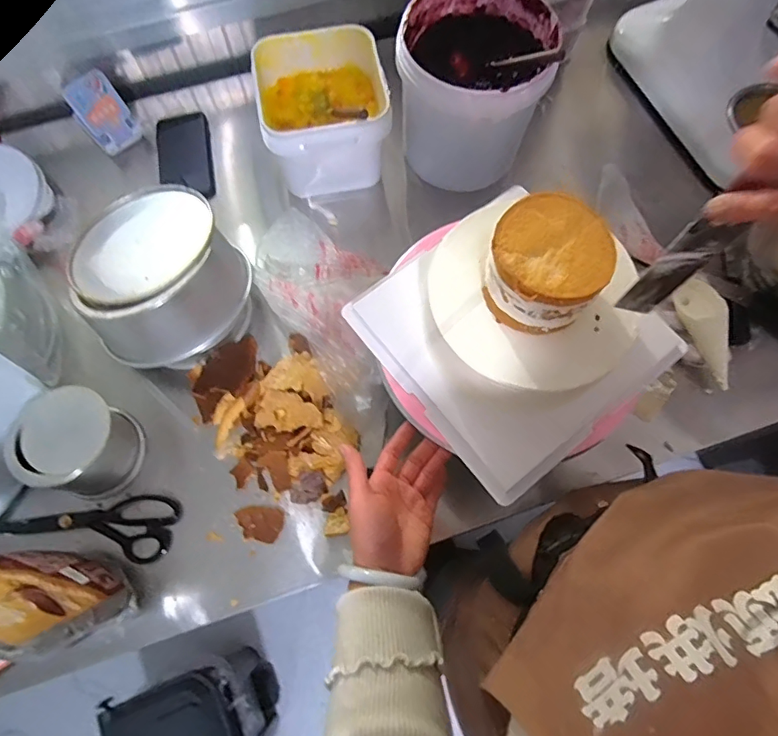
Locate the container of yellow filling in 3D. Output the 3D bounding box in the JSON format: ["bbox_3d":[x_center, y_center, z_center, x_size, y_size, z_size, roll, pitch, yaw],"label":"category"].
[{"bbox_3d":[-0.092,-0.358,0.715,0.175,0.125,0.166,-7,72,-2],"label":"container of yellow filling"}]

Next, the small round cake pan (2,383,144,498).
[{"bbox_3d":[-0.357,0.086,0.589,0.098,0.102,0.118,10,72,4],"label":"small round cake pan"}]

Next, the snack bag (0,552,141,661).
[{"bbox_3d":[-0.353,0.212,0.474,0.166,0.231,0.070,4,72,1],"label":"snack bag"}]

